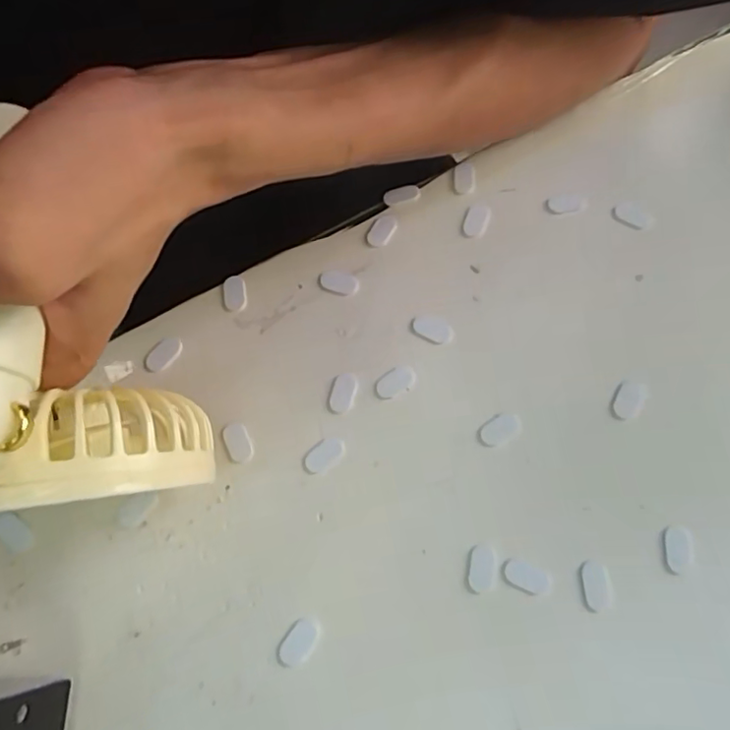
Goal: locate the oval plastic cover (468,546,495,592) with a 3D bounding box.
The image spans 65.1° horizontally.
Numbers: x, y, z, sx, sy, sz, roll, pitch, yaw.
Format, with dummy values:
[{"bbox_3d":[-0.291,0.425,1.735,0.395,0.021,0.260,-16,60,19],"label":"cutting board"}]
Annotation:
[{"bbox_3d":[0.046,0.080,0.225,0.010,0.004,0.017,7,73,3],"label":"oval plastic cover"}]

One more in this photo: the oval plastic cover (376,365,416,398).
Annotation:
[{"bbox_3d":[0.013,0.007,0.251,0.018,0.004,0.011,-31,74,-8],"label":"oval plastic cover"}]

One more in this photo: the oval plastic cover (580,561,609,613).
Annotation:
[{"bbox_3d":[0.090,0.086,0.222,0.010,0.004,0.018,-1,72,1],"label":"oval plastic cover"}]

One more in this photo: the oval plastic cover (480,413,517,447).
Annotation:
[{"bbox_3d":[0.057,0.027,0.244,0.017,0.004,0.010,-36,75,-10],"label":"oval plastic cover"}]

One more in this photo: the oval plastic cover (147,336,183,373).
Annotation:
[{"bbox_3d":[-0.092,-0.005,0.260,0.011,0.004,0.018,37,76,12],"label":"oval plastic cover"}]

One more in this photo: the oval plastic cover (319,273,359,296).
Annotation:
[{"bbox_3d":[-0.012,-0.039,0.269,0.019,0.004,0.011,16,73,6],"label":"oval plastic cover"}]

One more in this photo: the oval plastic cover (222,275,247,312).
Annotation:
[{"bbox_3d":[-0.062,-0.034,0.268,0.011,0.004,0.018,-8,72,-2],"label":"oval plastic cover"}]

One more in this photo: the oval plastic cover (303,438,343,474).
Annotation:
[{"bbox_3d":[-0.018,0.038,0.243,0.018,0.004,0.011,-38,75,-10],"label":"oval plastic cover"}]

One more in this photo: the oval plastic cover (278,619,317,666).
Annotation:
[{"bbox_3d":[-0.026,0.107,0.219,0.010,0.004,0.017,31,75,10],"label":"oval plastic cover"}]

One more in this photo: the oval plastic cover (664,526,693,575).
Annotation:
[{"bbox_3d":[0.124,0.073,0.226,0.009,0.004,0.017,9,73,4],"label":"oval plastic cover"}]

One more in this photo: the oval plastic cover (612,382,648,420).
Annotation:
[{"bbox_3d":[0.115,0.014,0.247,0.012,0.004,0.018,30,75,10],"label":"oval plastic cover"}]

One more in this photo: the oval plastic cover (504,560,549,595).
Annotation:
[{"bbox_3d":[0.063,0.083,0.223,0.017,0.004,0.009,25,74,9],"label":"oval plastic cover"}]

